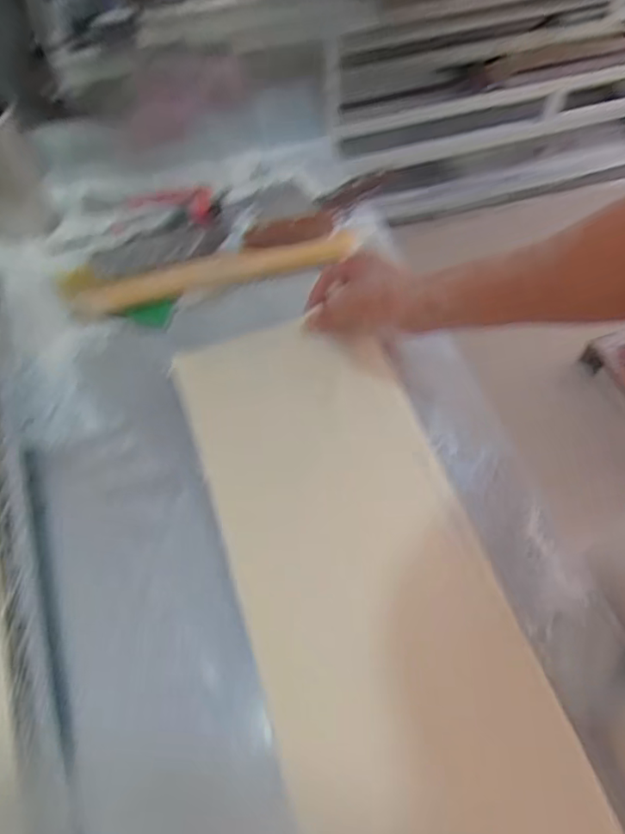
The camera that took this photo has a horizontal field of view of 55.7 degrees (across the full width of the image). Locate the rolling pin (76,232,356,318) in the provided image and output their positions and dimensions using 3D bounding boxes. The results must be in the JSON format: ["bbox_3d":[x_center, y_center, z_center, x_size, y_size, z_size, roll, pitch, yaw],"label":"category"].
[{"bbox_3d":[-0.109,-0.169,0.690,0.324,0.030,0.032,-19,58,-12],"label":"rolling pin"}]

